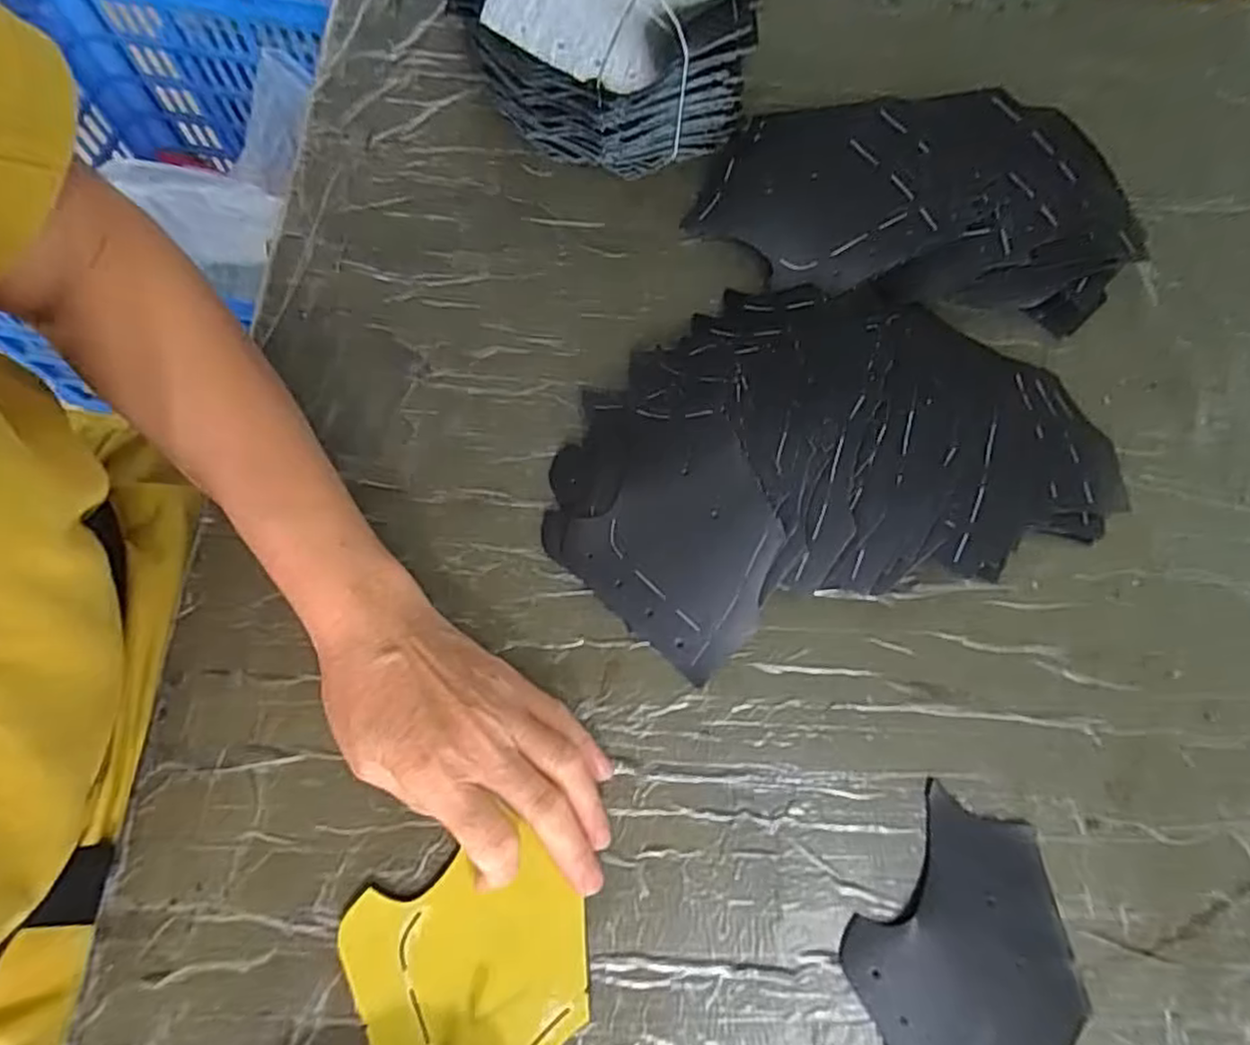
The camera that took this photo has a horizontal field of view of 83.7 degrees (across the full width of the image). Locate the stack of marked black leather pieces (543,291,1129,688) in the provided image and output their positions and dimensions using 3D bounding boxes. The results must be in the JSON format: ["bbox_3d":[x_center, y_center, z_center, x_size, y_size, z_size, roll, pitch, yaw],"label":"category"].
[{"bbox_3d":[0.106,-0.045,0.372,0.291,0.041,0.180,-16,73,-8],"label":"stack of marked black leather pieces"}]

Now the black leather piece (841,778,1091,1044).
[{"bbox_3d":[0.159,0.201,0.314,0.104,0.004,0.122,40,74,10],"label":"black leather piece"}]

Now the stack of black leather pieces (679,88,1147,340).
[{"bbox_3d":[0.177,-0.195,0.420,0.262,0.053,0.134,5,71,-1],"label":"stack of black leather pieces"}]

